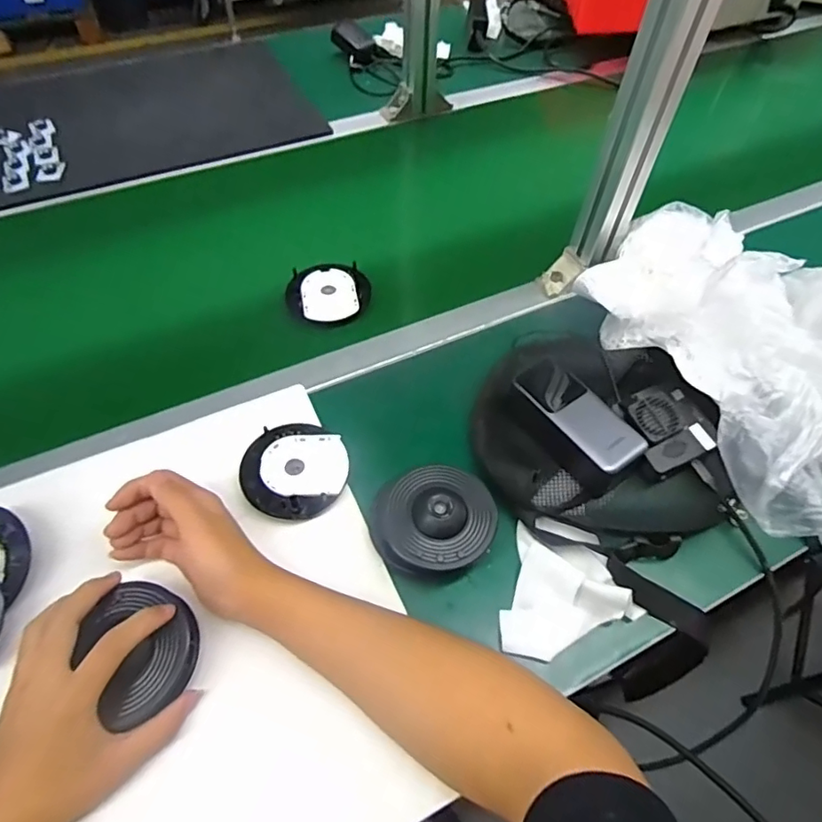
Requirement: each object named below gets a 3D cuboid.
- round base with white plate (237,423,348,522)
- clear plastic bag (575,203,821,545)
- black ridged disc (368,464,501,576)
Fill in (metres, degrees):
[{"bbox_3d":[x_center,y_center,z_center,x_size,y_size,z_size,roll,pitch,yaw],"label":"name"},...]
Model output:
[{"bbox_3d":[-0.105,0.052,0.498,0.092,0.013,0.093,1,55,-1],"label":"round base with white plate"},{"bbox_3d":[0.336,-0.082,0.501,0.233,0.144,0.378,-13,57,-11],"label":"clear plastic bag"},{"bbox_3d":[0.018,0.095,0.462,0.100,0.044,0.094,-20,58,-15],"label":"black ridged disc"}]

